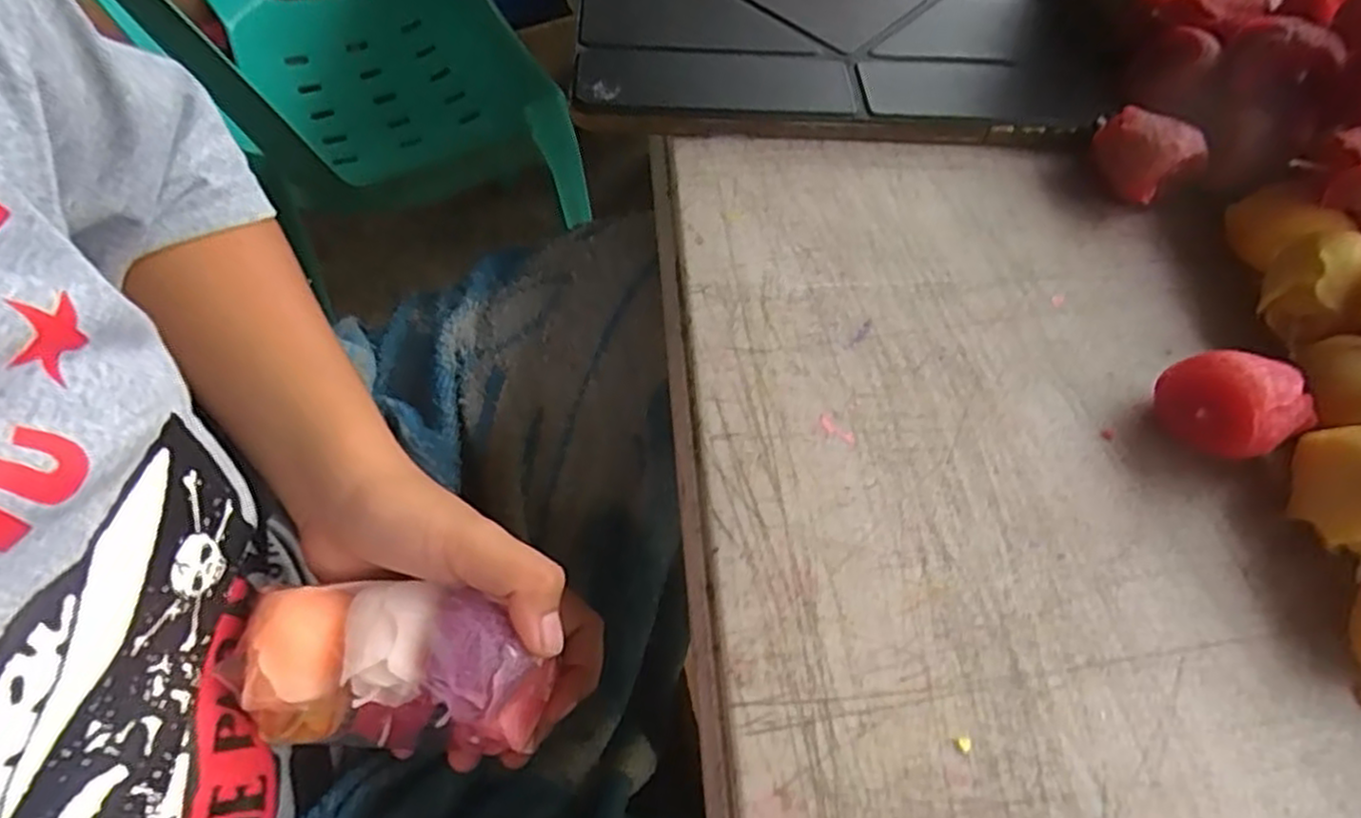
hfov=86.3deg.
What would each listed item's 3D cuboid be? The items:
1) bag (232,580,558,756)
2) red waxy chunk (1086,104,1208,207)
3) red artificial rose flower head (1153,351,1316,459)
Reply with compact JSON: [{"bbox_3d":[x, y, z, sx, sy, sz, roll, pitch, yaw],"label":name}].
[{"bbox_3d":[-0.107,0.098,0.274,0.106,0.057,0.048,4,58,0],"label":"bag"},{"bbox_3d":[0.204,-0.110,0.322,0.044,0.033,0.025,35,62,18],"label":"red waxy chunk"},{"bbox_3d":[0.194,-0.002,0.257,0.030,0.034,0.042,-34,66,-22],"label":"red artificial rose flower head"}]

